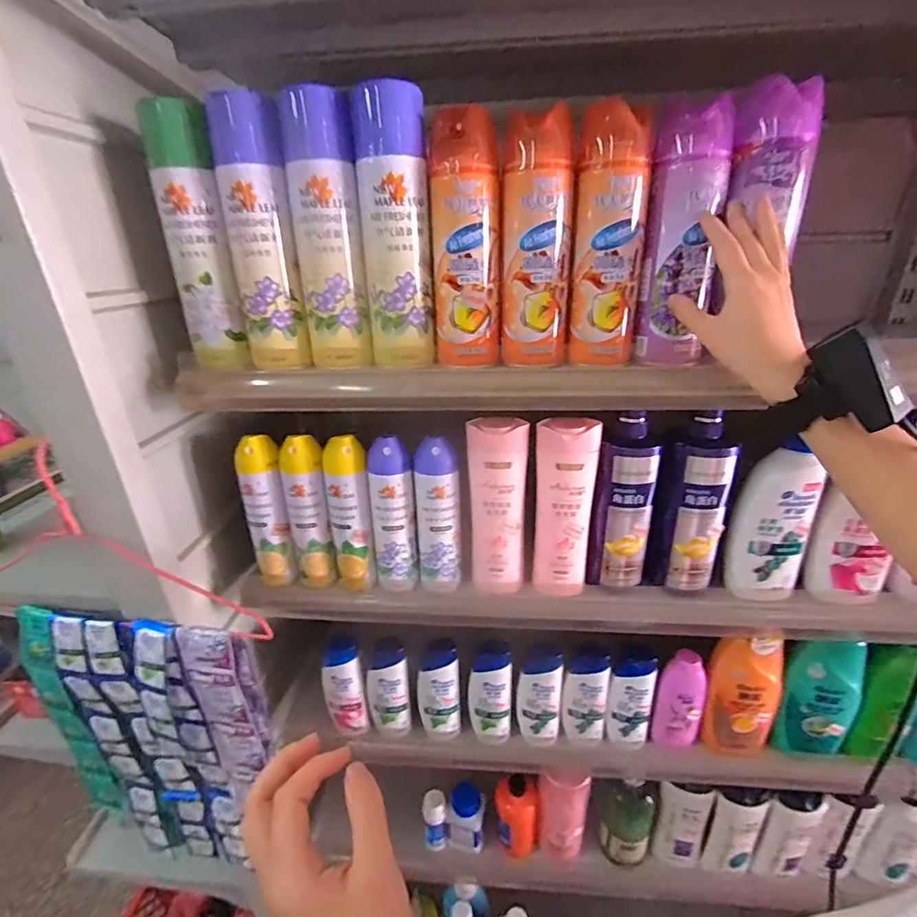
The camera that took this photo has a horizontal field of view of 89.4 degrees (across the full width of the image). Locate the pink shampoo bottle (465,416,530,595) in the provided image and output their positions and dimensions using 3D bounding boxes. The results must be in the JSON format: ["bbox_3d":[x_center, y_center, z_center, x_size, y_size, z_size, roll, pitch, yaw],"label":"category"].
[{"bbox_3d":[0.046,0.057,0.539,0.065,0.212,0.036,-1,24,3],"label":"pink shampoo bottle"}]

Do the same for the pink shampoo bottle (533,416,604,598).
[{"bbox_3d":[0.124,0.062,0.537,0.068,0.214,0.047,5,25,17],"label":"pink shampoo bottle"}]

